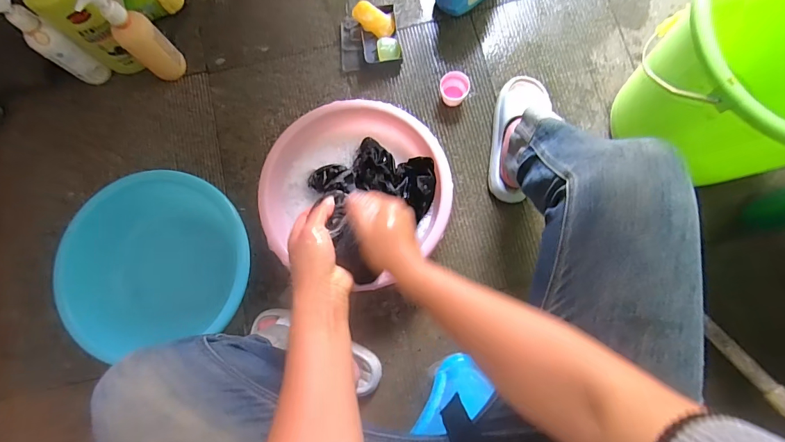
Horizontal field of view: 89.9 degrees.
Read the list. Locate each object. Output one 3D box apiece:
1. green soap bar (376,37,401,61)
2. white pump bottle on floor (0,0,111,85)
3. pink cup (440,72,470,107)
[{"bbox_3d":[-0.007,-0.378,0.867,0.050,0.021,0.047,-7,81,1],"label":"green soap bar"},{"bbox_3d":[-0.668,-0.345,0.774,0.047,0.234,0.057,35,84,7],"label":"white pump bottle on floor"},{"bbox_3d":[0.131,-0.281,0.837,0.059,0.046,0.058,0,82,2],"label":"pink cup"}]

